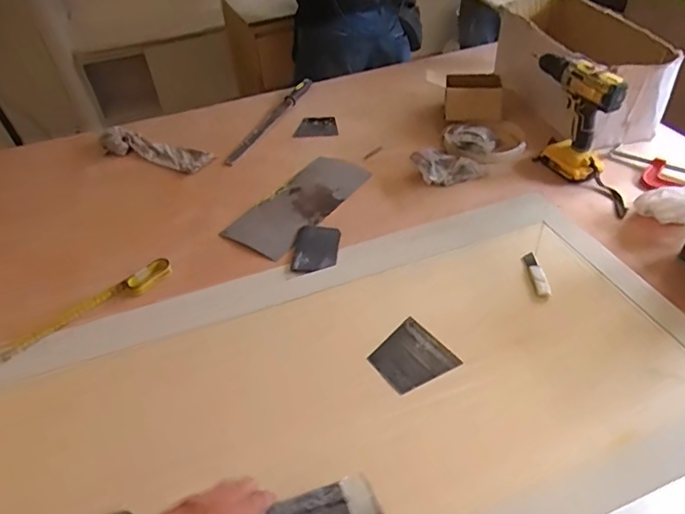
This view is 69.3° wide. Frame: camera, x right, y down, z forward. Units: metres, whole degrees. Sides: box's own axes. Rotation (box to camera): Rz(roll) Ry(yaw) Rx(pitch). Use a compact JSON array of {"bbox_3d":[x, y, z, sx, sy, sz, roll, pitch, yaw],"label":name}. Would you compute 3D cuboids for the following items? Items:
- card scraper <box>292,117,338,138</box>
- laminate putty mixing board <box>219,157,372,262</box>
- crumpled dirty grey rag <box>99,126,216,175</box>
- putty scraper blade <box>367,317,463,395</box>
[{"bbox_3d":[-0.066,-0.323,1.231,0.105,0.008,0.080,-2,49,-3],"label":"card scraper"},{"bbox_3d":[-0.082,-0.113,0.987,0.145,0.027,0.295,26,51,29],"label":"laminate putty mixing board"},{"bbox_3d":[-0.447,-0.253,1.184,0.315,0.038,0.092,16,46,21],"label":"crumpled dirty grey rag"},{"bbox_3d":[0.097,0.140,0.690,0.099,0.010,0.092,-28,51,-23],"label":"putty scraper blade"}]

